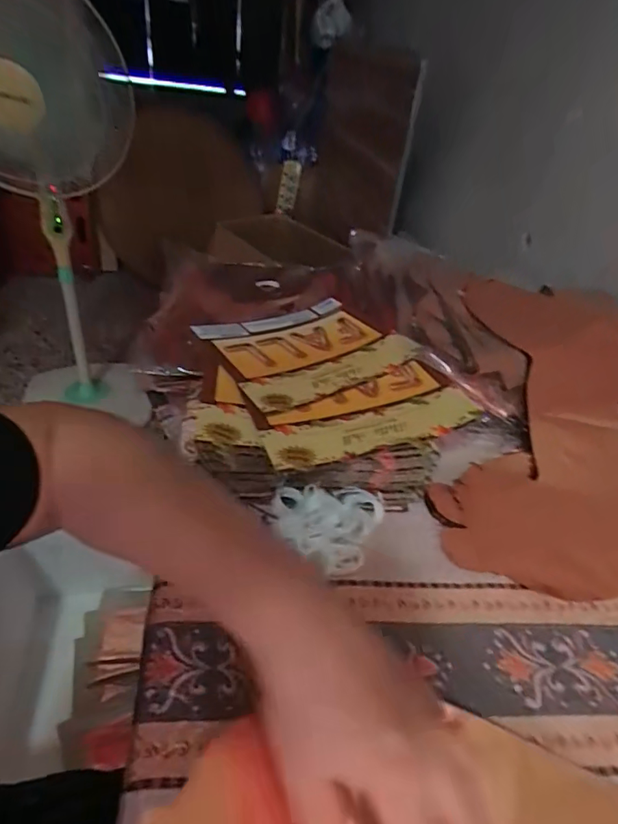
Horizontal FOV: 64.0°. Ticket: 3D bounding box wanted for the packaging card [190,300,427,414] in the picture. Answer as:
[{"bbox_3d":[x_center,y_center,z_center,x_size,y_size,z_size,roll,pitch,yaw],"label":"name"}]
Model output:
[{"bbox_3d":[-0.003,-0.069,0.515,0.186,0.014,0.152,-19,45,-27],"label":"packaging card"}]

